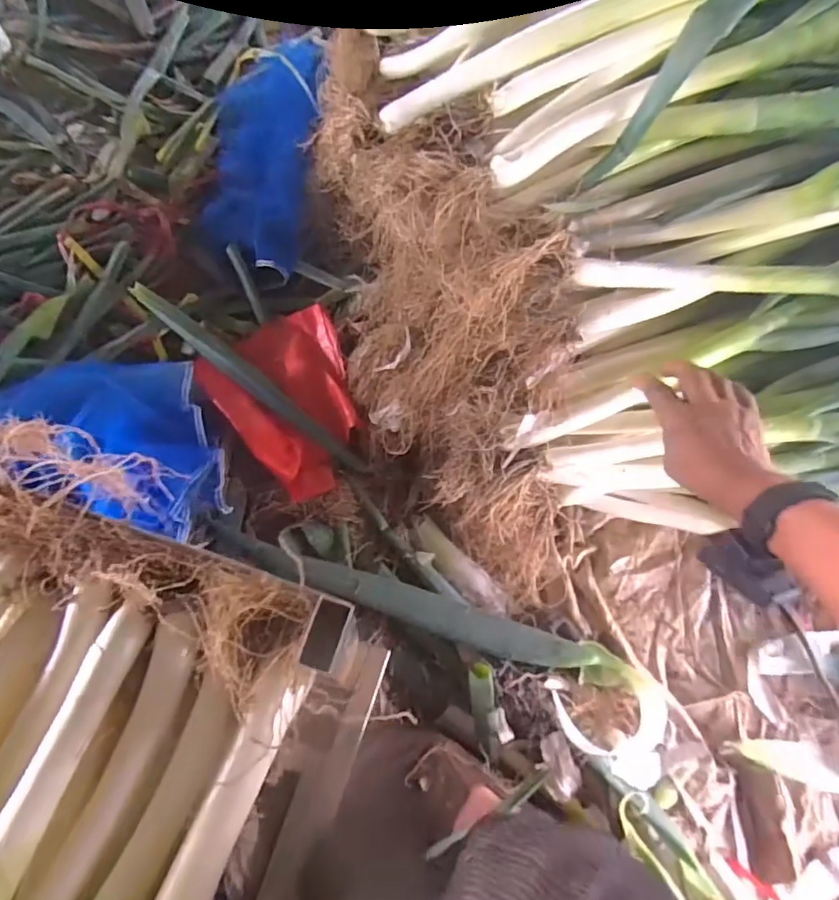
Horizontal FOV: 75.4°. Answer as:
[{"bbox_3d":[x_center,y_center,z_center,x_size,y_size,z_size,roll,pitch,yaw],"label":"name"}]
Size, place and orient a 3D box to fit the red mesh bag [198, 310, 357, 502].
[{"bbox_3d":[-0.160,-0.072,0.730,0.191,0.029,0.248,-37,73,-14],"label":"red mesh bag"}]

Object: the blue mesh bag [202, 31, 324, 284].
[{"bbox_3d":[-0.255,-0.463,0.856,0.164,0.103,0.419,1,67,0],"label":"blue mesh bag"}]

